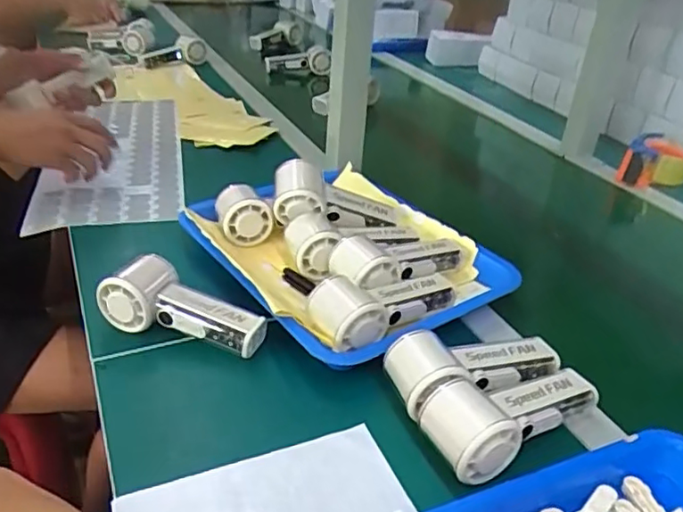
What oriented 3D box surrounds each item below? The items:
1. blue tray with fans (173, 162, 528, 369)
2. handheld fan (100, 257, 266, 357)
[{"bbox_3d":[0.005,-0.018,0.654,0.269,0.088,0.313,-15,36,-30],"label":"blue tray with fans"},{"bbox_3d":[-0.146,0.051,0.556,0.150,0.063,0.062,17,33,19],"label":"handheld fan"}]

